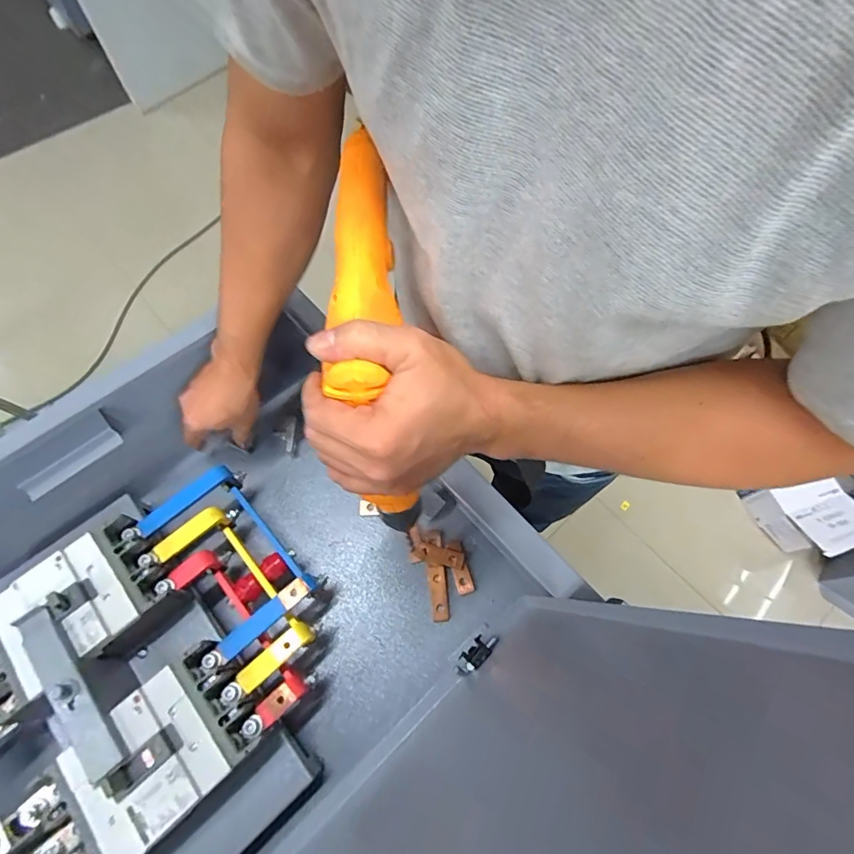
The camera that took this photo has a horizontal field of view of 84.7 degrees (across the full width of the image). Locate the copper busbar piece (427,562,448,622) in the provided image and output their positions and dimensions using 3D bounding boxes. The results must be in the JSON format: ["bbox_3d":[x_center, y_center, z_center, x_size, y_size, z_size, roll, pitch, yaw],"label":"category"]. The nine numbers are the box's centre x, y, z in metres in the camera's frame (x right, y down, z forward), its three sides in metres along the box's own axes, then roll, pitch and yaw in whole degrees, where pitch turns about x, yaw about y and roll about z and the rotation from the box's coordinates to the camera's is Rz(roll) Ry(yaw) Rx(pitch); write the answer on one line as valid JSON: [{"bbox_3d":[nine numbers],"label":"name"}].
[{"bbox_3d":[0.013,0.193,0.545,0.020,0.004,0.063,-9,72,10],"label":"copper busbar piece"}]

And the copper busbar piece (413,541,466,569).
[{"bbox_3d":[0.014,0.154,0.562,0.060,0.007,0.020,13,65,5],"label":"copper busbar piece"}]

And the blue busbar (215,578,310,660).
[{"bbox_3d":[-0.162,0.188,0.463,0.096,0.012,0.019,-39,71,-17],"label":"blue busbar"}]

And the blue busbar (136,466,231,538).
[{"bbox_3d":[-0.268,0.079,0.519,0.104,0.015,0.021,-40,72,-17],"label":"blue busbar"}]

